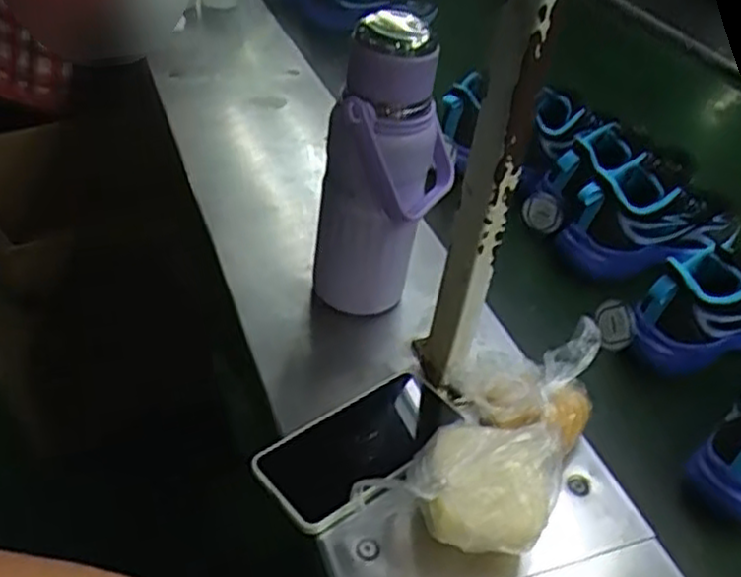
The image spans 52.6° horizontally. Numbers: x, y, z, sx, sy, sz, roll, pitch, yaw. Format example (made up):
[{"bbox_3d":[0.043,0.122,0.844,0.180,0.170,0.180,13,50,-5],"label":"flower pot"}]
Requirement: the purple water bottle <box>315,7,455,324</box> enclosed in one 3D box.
[{"bbox_3d":[0.011,-0.088,0.645,0.097,0.265,0.072,7,38,-1],"label":"purple water bottle"}]

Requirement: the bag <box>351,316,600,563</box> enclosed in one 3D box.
[{"bbox_3d":[0.103,0.108,0.575,0.121,0.074,0.236,27,42,23],"label":"bag"}]

